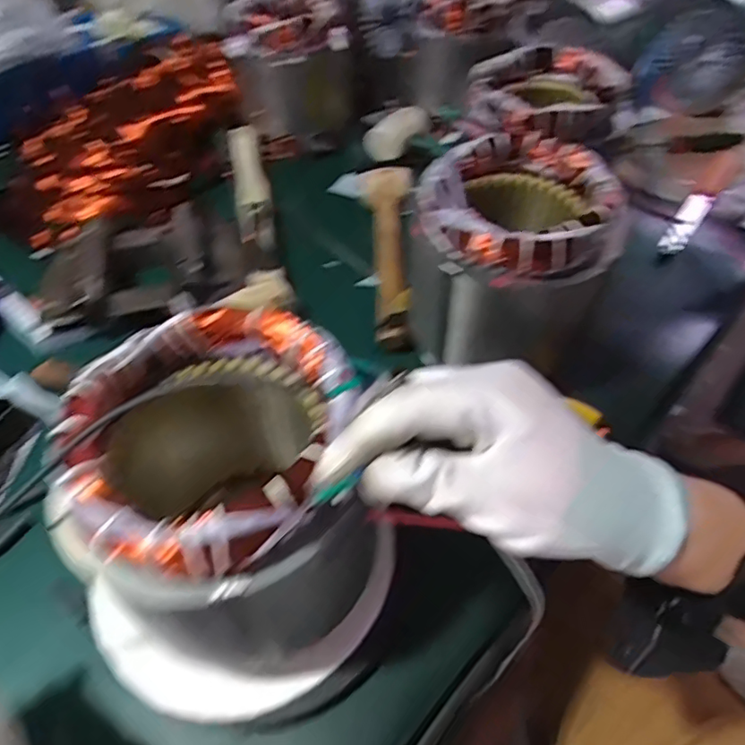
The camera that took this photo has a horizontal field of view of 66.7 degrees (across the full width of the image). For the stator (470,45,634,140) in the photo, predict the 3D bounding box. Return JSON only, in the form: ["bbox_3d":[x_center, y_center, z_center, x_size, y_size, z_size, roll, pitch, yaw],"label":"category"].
[{"bbox_3d":[0.167,-0.265,0.553,0.143,0.074,0.137,0,49,0],"label":"stator"}]

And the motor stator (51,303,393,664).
[{"bbox_3d":[-0.076,0.064,0.315,0.129,0.162,0.145,-32,62,-26],"label":"motor stator"}]

